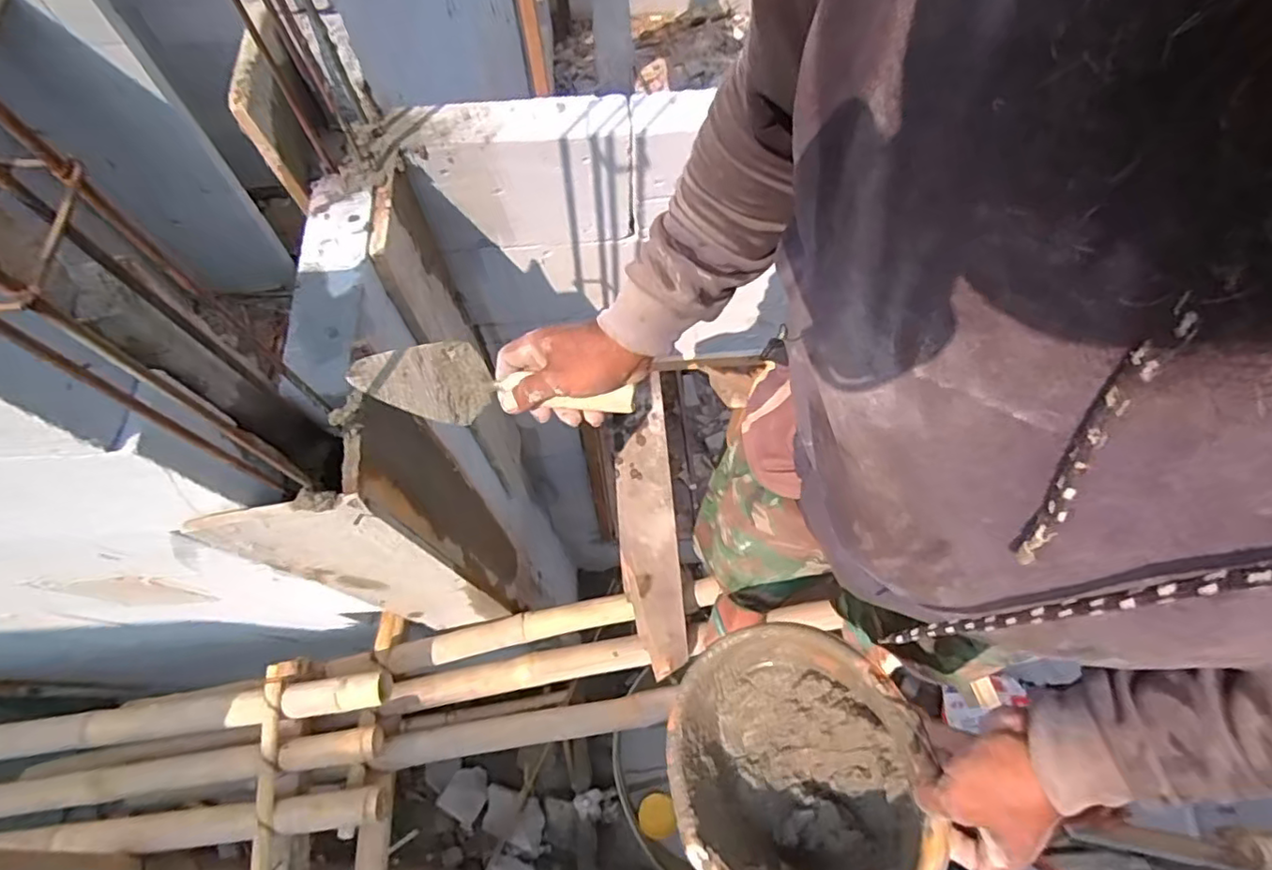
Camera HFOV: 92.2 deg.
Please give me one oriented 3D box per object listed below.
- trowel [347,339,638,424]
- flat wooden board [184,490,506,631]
[{"bbox_3d":[-0.150,-0.049,0.610,0.258,0.050,0.075,7,66,9],"label":"trowel"},{"bbox_3d":[-0.349,0.233,0.941,0.165,0.802,0.018,-8,67,-4],"label":"flat wooden board"}]

